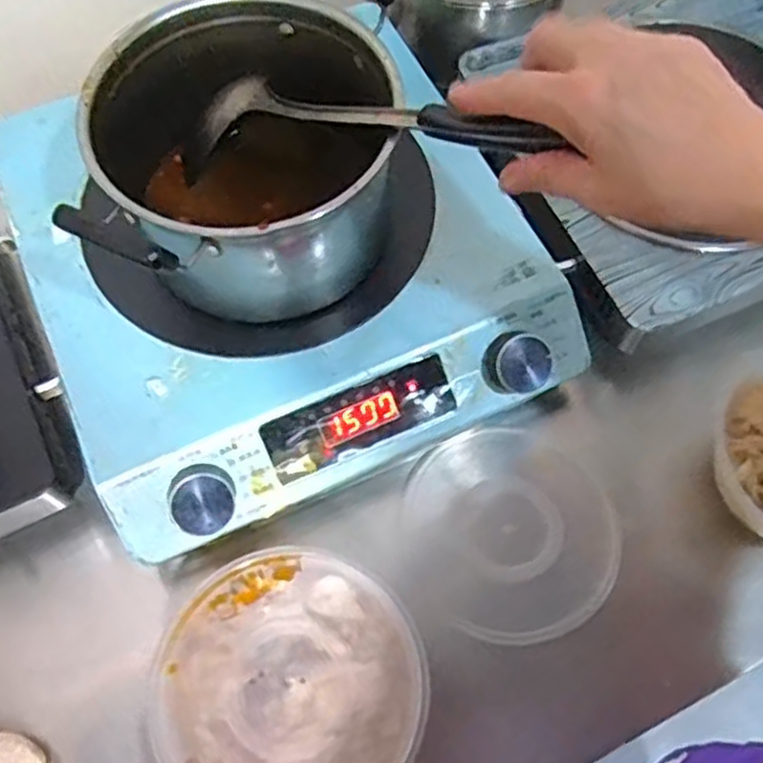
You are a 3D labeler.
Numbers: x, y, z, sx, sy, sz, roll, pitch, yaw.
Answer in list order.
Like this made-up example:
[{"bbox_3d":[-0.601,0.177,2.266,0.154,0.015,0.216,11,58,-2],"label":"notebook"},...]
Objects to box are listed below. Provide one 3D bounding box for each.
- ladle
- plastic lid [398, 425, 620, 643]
[{"bbox_3d":[-0.021,-0.138,0.430,0.268,0.043,0.062,16,64,34],"label":"ladle"},{"bbox_3d":[0.086,0.099,0.501,0.133,0.011,0.138,0,66,0],"label":"plastic lid"}]

